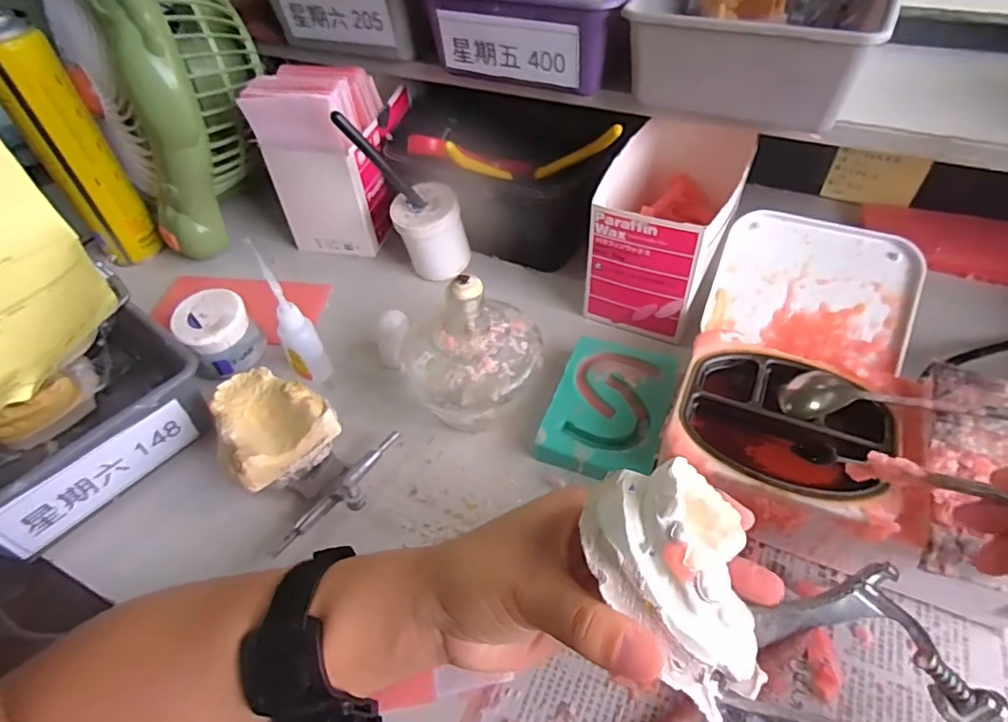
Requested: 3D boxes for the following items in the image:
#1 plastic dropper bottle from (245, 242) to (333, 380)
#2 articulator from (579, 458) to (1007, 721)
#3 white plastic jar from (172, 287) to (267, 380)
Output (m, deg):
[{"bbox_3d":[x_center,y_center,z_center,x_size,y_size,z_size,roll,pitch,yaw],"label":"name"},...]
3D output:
[{"bbox_3d":[-0.151,-0.029,0.402,0.025,0.111,0.023,-26,51,-17],"label":"plastic dropper bottle"},{"bbox_3d":[0.096,0.089,0.201,0.135,0.073,0.077,10,50,13],"label":"articulator"},{"bbox_3d":[-0.214,-0.021,0.427,0.047,0.045,0.053,34,59,29],"label":"white plastic jar"}]

